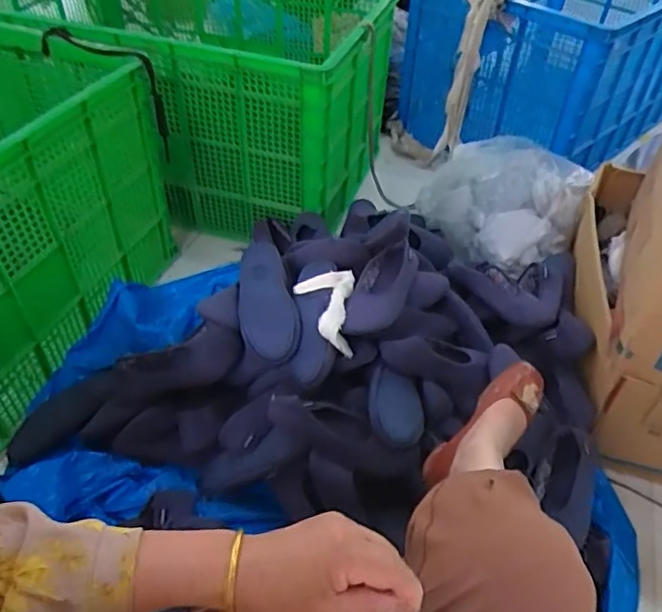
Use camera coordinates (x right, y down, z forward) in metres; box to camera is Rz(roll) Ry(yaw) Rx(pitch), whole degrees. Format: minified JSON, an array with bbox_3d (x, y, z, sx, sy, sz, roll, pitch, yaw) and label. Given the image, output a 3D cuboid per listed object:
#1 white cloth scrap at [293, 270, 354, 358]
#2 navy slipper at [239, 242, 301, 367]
[{"bbox_3d":[-0.013,0.007,1.028,0.104,0.063,0.159,2,45,-1],"label":"white cloth scrap"},{"bbox_3d":[-0.122,-0.010,1.061,0.099,0.066,0.243,-8,68,-11],"label":"navy slipper"}]

